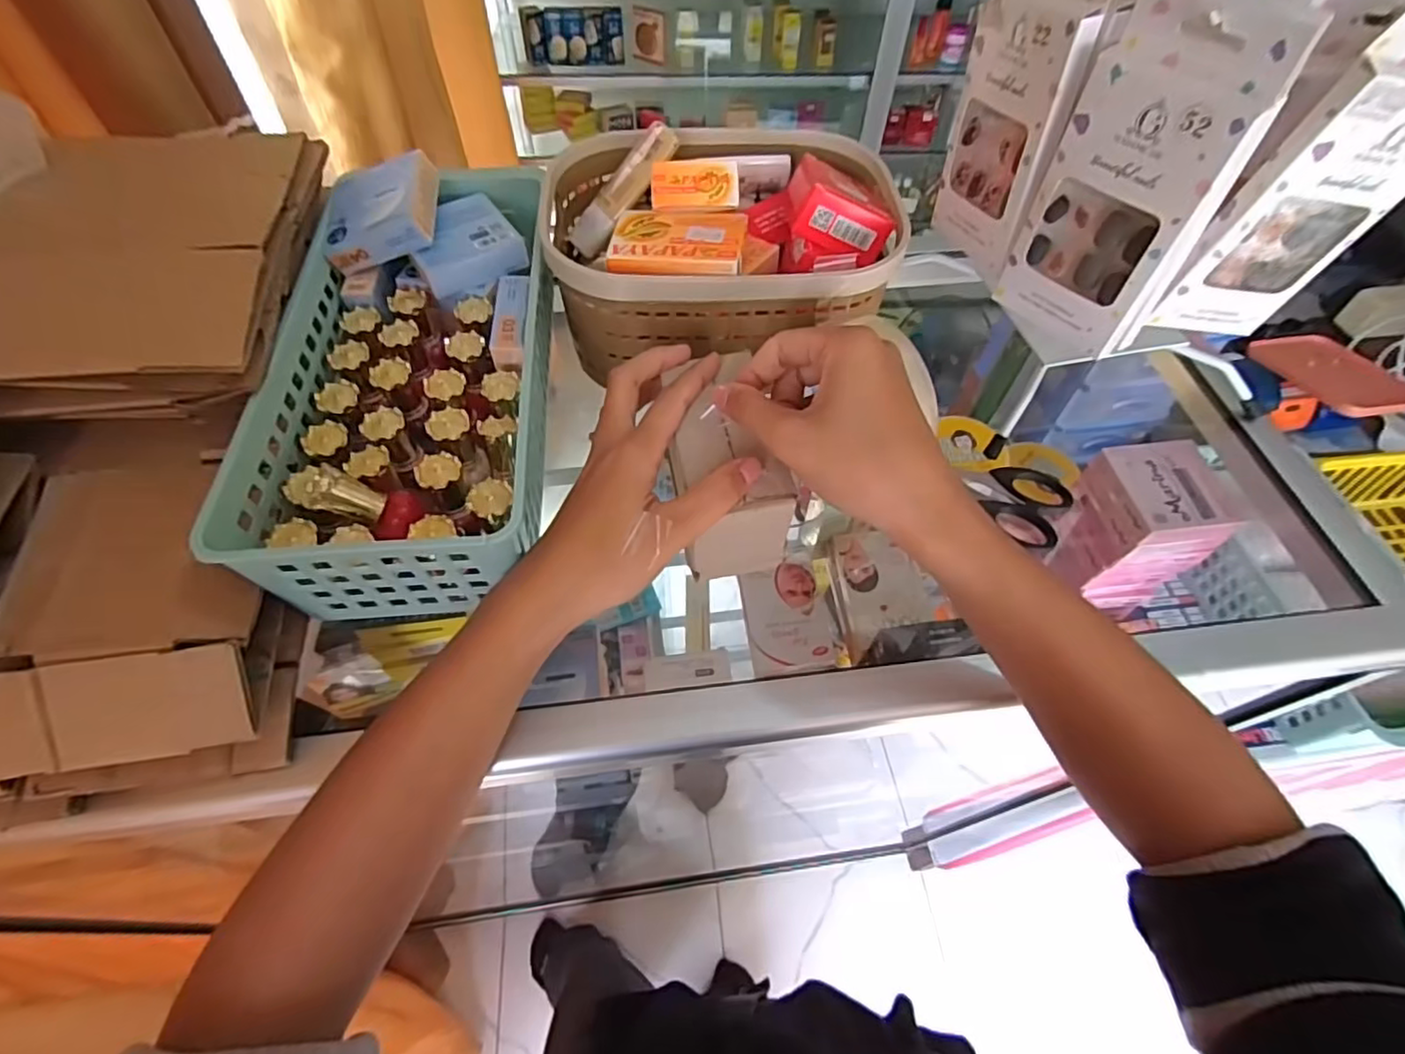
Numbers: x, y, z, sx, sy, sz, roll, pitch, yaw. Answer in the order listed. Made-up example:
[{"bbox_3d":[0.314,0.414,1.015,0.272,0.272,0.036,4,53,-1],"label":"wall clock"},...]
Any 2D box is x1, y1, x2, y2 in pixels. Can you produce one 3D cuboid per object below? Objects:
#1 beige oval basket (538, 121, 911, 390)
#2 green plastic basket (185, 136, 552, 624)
[{"bbox_3d":[0.012,-0.185,0.400,0.212,0.075,0.146,-1,56,-3],"label":"beige oval basket"},{"bbox_3d":[-0.156,-0.101,0.366,0.136,0.089,0.287,-2,56,-3],"label":"green plastic basket"}]

